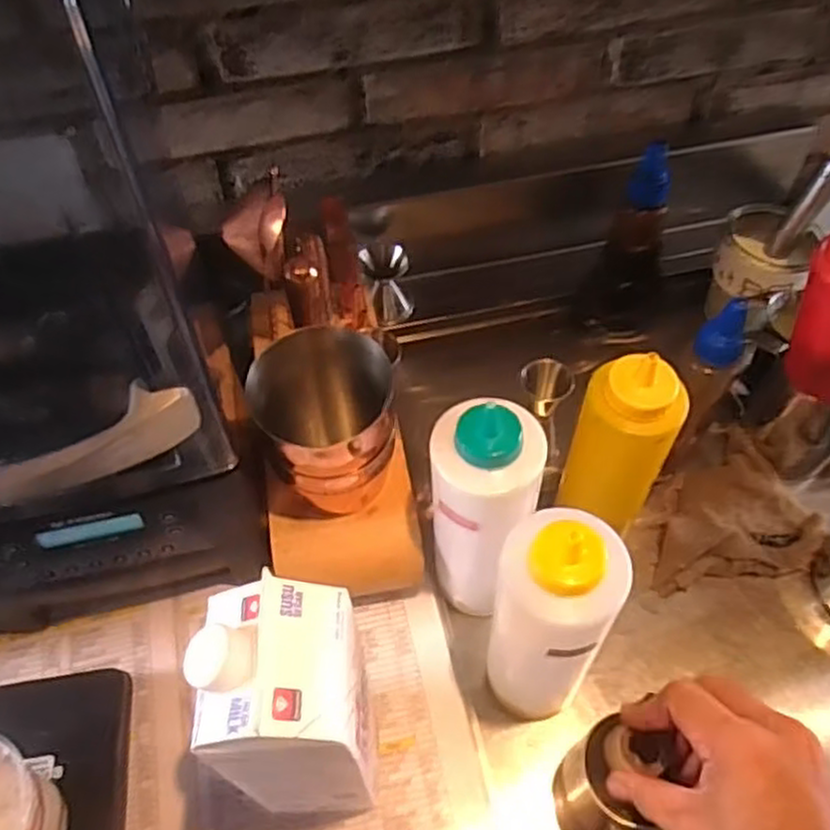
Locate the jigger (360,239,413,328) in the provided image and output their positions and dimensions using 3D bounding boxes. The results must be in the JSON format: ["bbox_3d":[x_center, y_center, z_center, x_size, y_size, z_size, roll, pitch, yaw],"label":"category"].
[{"bbox_3d":[-0.027,-0.127,0.720,0.044,0.076,0.042,-7,55,-3],"label":"jigger"}]

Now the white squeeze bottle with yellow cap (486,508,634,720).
[{"bbox_3d":[0.080,0.130,0.457,0.068,0.205,0.056,8,55,7],"label":"white squeeze bottle with yellow cap"}]

